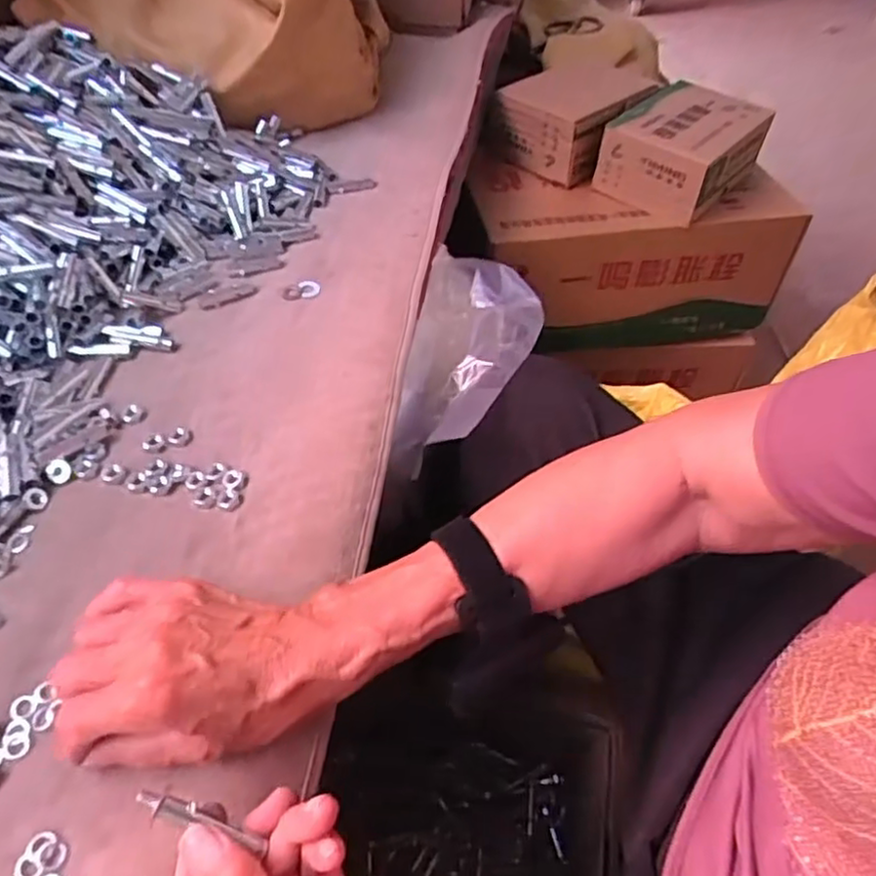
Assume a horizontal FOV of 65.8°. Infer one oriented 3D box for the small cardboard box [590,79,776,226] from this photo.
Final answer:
[{"bbox_3d":[0.288,-0.340,0.795,0.136,0.079,0.172,35,58,24],"label":"small cardboard box"}]

